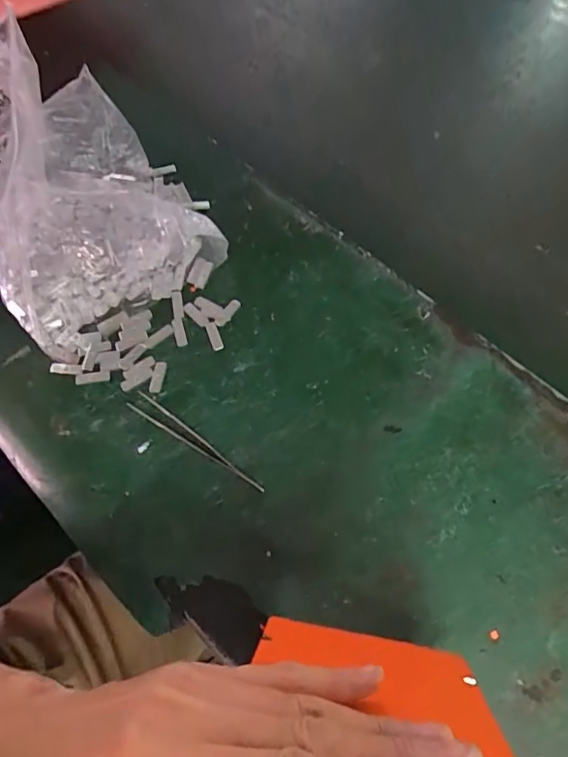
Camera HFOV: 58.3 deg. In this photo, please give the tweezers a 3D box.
[{"bbox_3d":[-0.061,0.044,0.357,0.116,0.007,0.014,30,68,16],"label":"tweezers"}]

